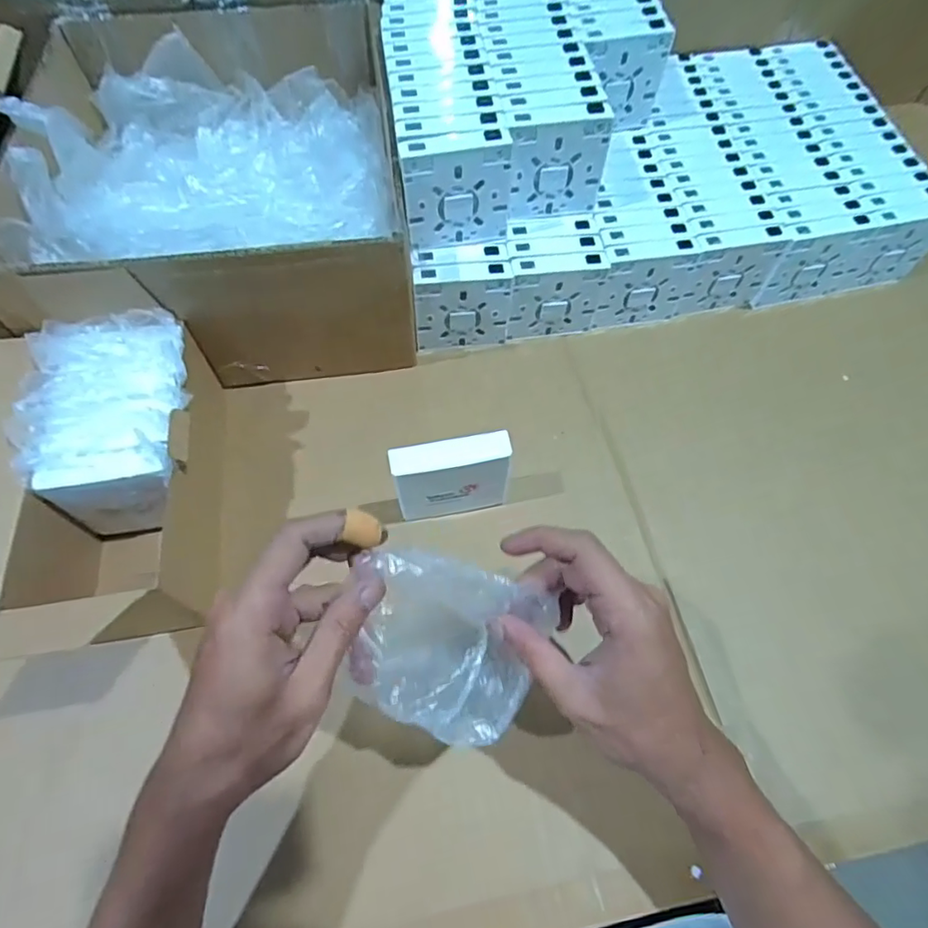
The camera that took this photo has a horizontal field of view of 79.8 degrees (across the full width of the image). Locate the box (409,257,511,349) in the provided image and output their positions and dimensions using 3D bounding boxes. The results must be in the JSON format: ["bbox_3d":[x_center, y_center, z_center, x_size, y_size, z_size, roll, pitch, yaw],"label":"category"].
[{"bbox_3d":[-0.001,-0.143,0.510,0.085,0.083,0.024,-9,63,-6],"label":"box"}]

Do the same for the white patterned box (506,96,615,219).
[{"bbox_3d":[0.078,-0.255,0.475,0.086,0.090,0.024,-11,63,-7],"label":"white patterned box"}]

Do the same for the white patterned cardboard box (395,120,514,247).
[{"bbox_3d":[-0.007,-0.221,0.455,0.084,0.089,0.022,-12,64,-7],"label":"white patterned cardboard box"}]

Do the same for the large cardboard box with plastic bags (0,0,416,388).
[{"bbox_3d":[-0.218,-0.251,0.514,0.298,0.143,0.322,-8,63,-5],"label":"large cardboard box with plastic bags"}]

